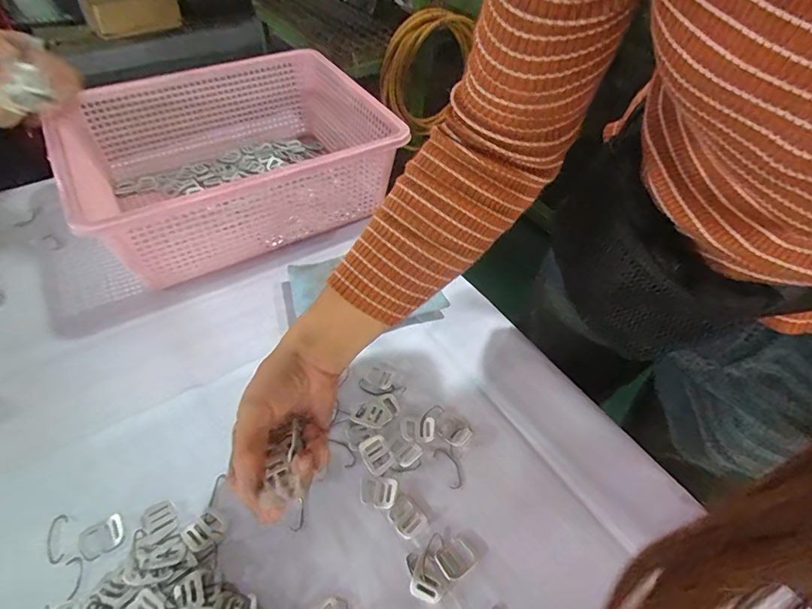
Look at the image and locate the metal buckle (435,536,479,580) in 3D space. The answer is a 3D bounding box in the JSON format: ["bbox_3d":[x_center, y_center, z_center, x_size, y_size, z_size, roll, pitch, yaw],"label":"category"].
[{"bbox_3d":[0.040,0.201,0.364,0.029,0.004,0.025,-30,57,-26],"label":"metal buckle"}]

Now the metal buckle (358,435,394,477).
[{"bbox_3d":[-0.027,0.134,0.413,0.026,0.004,0.034,-24,54,-22],"label":"metal buckle"}]

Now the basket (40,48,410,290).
[{"bbox_3d":[-0.221,-0.194,0.604,0.372,0.126,0.301,-24,54,-22],"label":"basket"}]

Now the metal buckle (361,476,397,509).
[{"bbox_3d":[-0.024,0.160,0.394,0.030,0.004,0.025,10,49,5],"label":"metal buckle"}]

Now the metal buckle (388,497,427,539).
[{"bbox_3d":[0.001,0.177,0.382,0.028,0.004,0.024,38,57,26],"label":"metal buckle"}]

